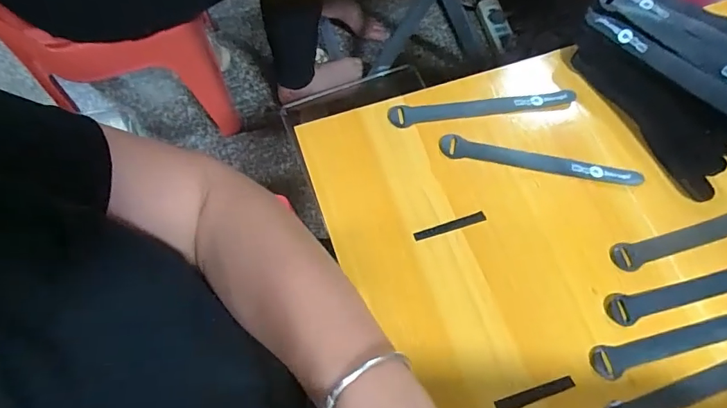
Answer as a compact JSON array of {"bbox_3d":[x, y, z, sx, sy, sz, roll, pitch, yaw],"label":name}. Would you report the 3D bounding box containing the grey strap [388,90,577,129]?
[{"bbox_3d":[0.124,-0.102,0.478,0.193,0.005,0.023,-8,68,-2],"label":"grey strap"}]

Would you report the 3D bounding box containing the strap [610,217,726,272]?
[{"bbox_3d":[0.326,0.026,0.426,0.198,0.010,0.024,-15,69,-5],"label":"strap"}]

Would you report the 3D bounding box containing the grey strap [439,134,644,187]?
[{"bbox_3d":[0.177,-0.043,0.457,0.196,0.005,0.022,11,69,5],"label":"grey strap"}]

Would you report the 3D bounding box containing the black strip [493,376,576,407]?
[{"bbox_3d":[0.142,0.158,0.375,0.070,0.004,0.011,-17,69,-6],"label":"black strip"}]

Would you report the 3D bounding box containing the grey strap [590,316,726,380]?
[{"bbox_3d":[0.292,0.116,0.394,0.197,0.004,0.025,-11,67,-6],"label":"grey strap"}]

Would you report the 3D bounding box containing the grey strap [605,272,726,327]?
[{"bbox_3d":[0.313,0.071,0.410,0.200,0.006,0.025,-15,69,-5],"label":"grey strap"}]

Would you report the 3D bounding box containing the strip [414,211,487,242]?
[{"bbox_3d":[0.083,0.022,0.435,0.071,0.004,0.010,-18,69,-6],"label":"strip"}]

